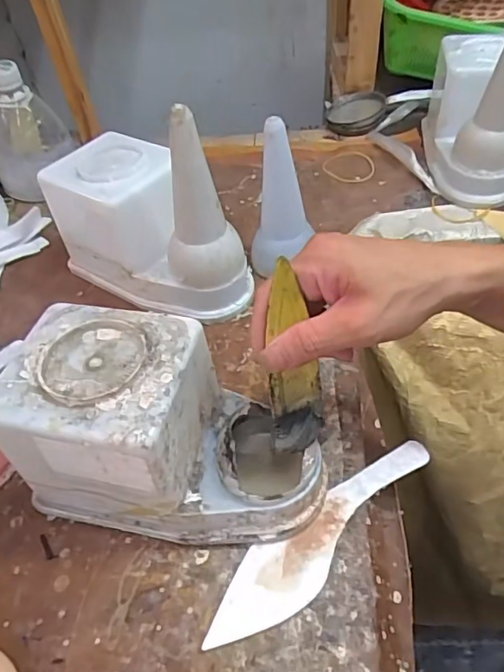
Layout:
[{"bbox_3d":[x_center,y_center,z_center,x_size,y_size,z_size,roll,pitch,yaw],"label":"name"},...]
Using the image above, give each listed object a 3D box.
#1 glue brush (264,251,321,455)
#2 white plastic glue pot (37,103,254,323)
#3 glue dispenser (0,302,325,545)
[{"bbox_3d":[0.024,0.016,0.307,0.032,0.128,0.011,-9,30,-2],"label":"glue brush"},{"bbox_3d":[-0.100,-0.114,0.481,0.194,0.165,0.099,33,59,31],"label":"white plastic glue pot"},{"bbox_3d":[-0.052,0.063,0.341,0.186,0.117,0.100,7,49,12],"label":"glue dispenser"}]

